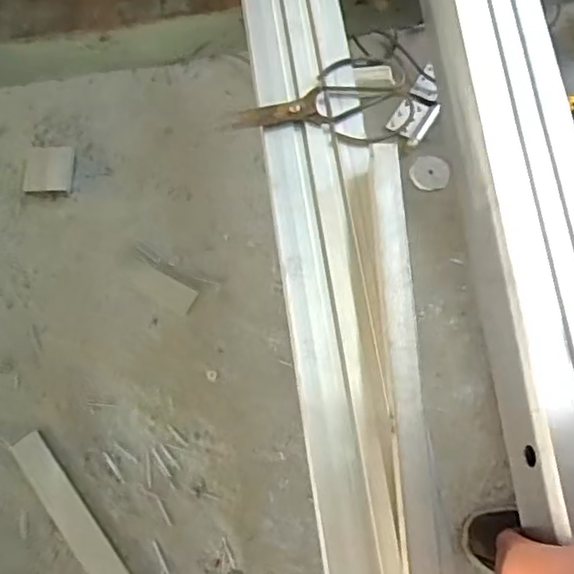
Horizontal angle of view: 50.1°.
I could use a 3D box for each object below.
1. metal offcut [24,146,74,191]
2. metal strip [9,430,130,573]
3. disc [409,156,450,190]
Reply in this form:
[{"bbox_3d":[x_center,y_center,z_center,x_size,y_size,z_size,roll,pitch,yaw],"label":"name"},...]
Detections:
[{"bbox_3d":[-0.441,-0.219,1.135,0.088,0.008,0.087,-1,77,2],"label":"metal offcut"},{"bbox_3d":[-0.333,0.373,0.972,0.051,0.009,0.328,-37,75,-11],"label":"metal strip"},{"bbox_3d":[0.264,-0.211,1.133,0.071,0.012,0.063,8,72,3],"label":"disc"}]

